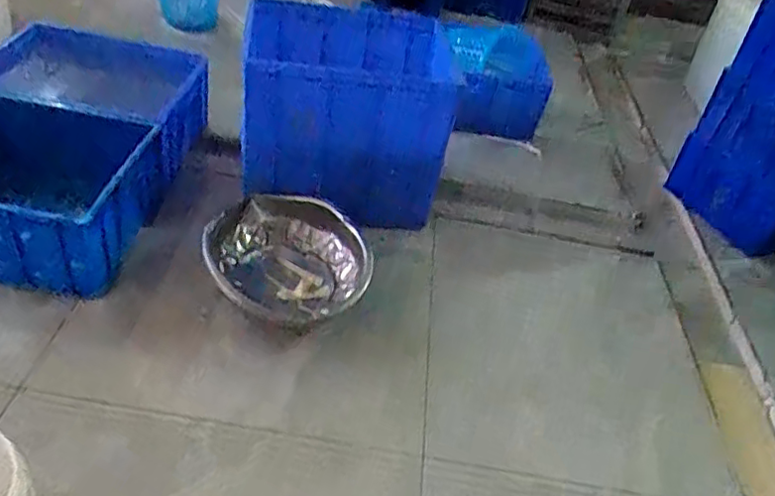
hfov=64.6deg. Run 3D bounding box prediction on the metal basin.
[{"bbox_3d":[-0.256,0.038,1.498,0.387,0.141,0.346,22,41,11],"label":"metal basin"}]

